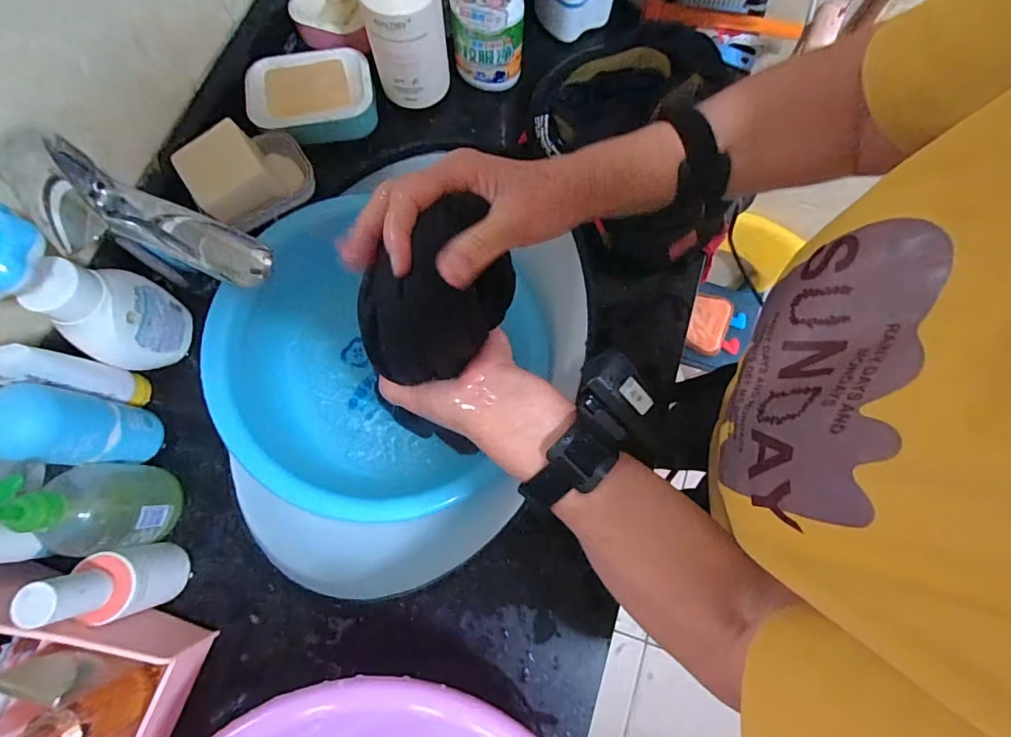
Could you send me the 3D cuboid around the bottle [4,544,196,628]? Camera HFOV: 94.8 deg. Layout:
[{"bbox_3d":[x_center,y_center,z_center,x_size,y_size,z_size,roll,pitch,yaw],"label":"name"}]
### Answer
[{"bbox_3d":[-0.294,0.163,0.352,0.039,0.114,0.047,-11,76,-4],"label":"bottle"}]

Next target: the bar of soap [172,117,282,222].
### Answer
[{"bbox_3d":[-0.271,-0.191,0.459,0.075,0.050,0.071,-31,78,-9],"label":"bar of soap"}]

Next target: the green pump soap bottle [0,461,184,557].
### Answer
[{"bbox_3d":[-0.322,0.106,0.358,0.063,0.134,0.069,-13,76,-5],"label":"green pump soap bottle"}]

